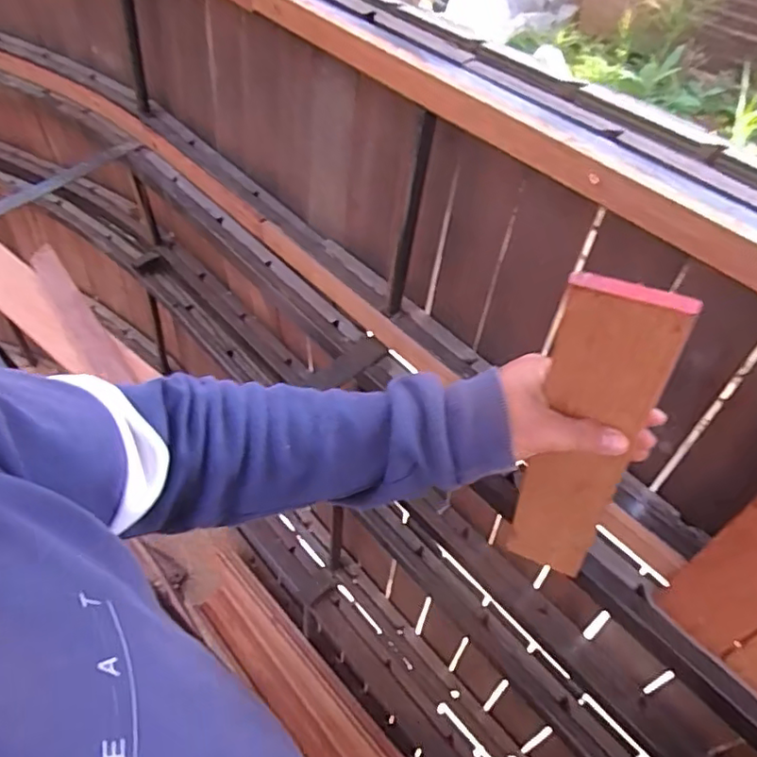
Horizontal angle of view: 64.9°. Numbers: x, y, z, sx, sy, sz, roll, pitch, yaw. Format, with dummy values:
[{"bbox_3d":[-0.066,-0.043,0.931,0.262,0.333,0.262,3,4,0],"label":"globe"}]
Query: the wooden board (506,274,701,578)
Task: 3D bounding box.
[{"bbox_3d":[0.145,0.062,0.437,0.067,0.330,0.018,14,53,17],"label":"wooden board"}]

